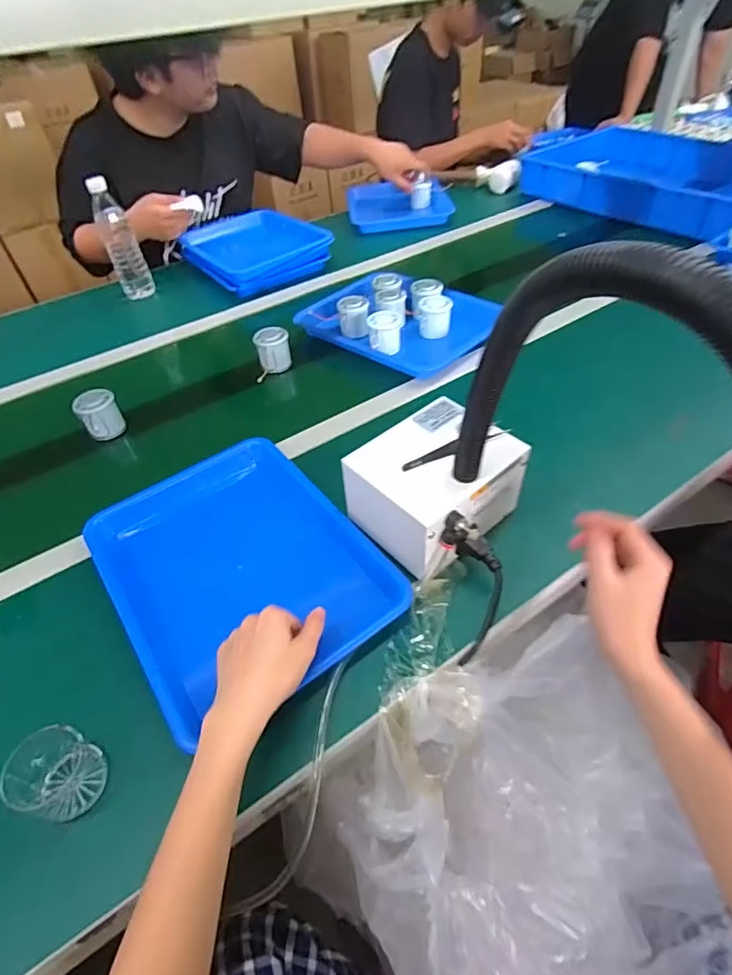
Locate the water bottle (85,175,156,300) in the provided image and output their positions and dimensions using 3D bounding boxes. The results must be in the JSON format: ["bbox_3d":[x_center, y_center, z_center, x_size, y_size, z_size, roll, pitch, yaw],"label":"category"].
[{"bbox_3d":[-0.503,-0.495,1.025,0.062,0.246,0.055,-24,49,-16],"label":"water bottle"}]

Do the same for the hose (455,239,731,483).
[{"bbox_3d":[0.171,-0.034,0.320,0.035,0.224,0.280,-32,51,-22],"label":"hose"}]

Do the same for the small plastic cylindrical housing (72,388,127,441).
[{"bbox_3d":[-0.394,-0.108,0.740,0.054,0.066,0.054,-3,46,3],"label":"small plastic cylindrical housing"}]

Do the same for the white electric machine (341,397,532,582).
[{"bbox_3d":[0.074,0.000,0.555,0.161,0.108,0.135,-36,53,-25],"label":"white electric machine"}]

